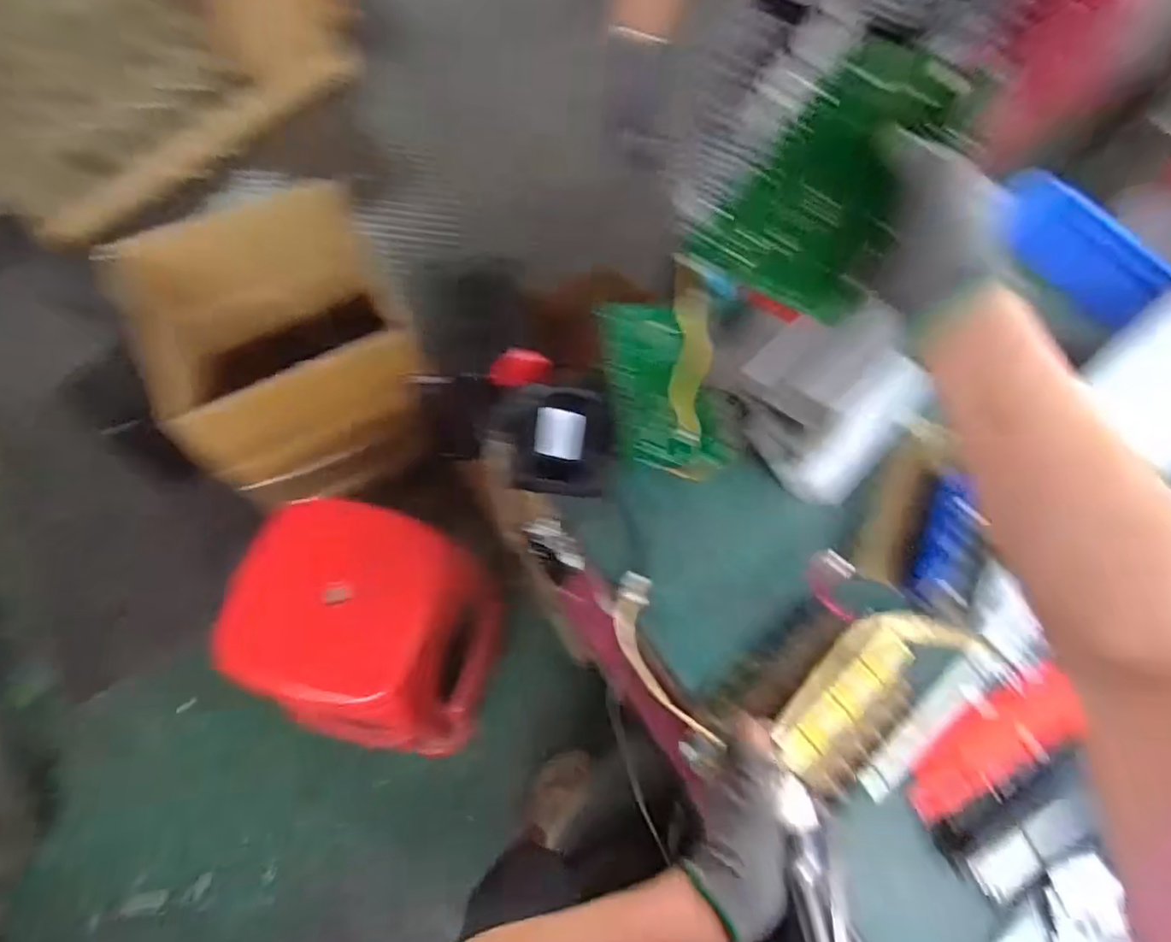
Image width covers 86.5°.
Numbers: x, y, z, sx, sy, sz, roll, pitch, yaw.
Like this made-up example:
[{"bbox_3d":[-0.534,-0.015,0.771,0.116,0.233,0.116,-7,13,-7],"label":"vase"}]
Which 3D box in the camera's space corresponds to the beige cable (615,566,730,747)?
[{"bbox_3d":[0.071,0.189,0.631,0.054,0.058,0.176,-14,69,-9],"label":"beige cable"}]

